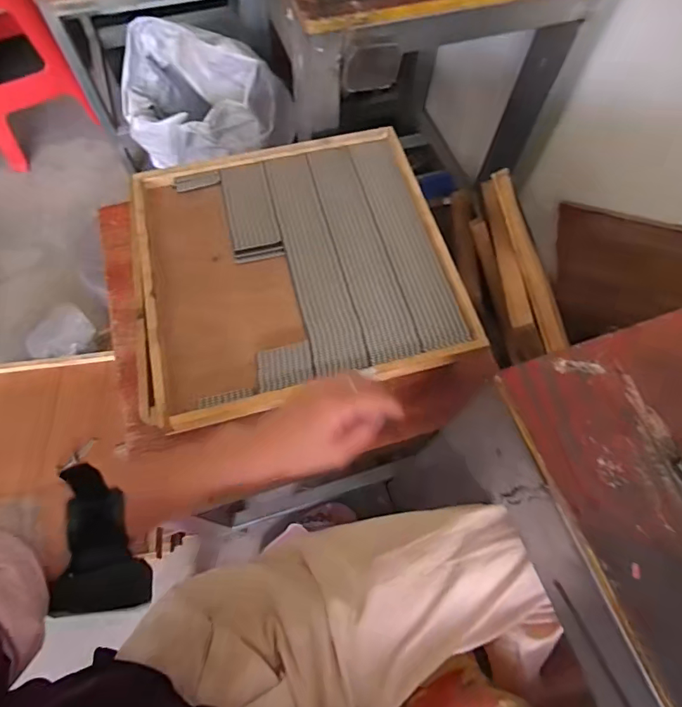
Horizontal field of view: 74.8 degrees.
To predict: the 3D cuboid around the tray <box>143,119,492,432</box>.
[{"bbox_3d":[-0.068,-0.129,0.612,0.413,0.032,0.394,-13,67,-7],"label":"tray"}]

